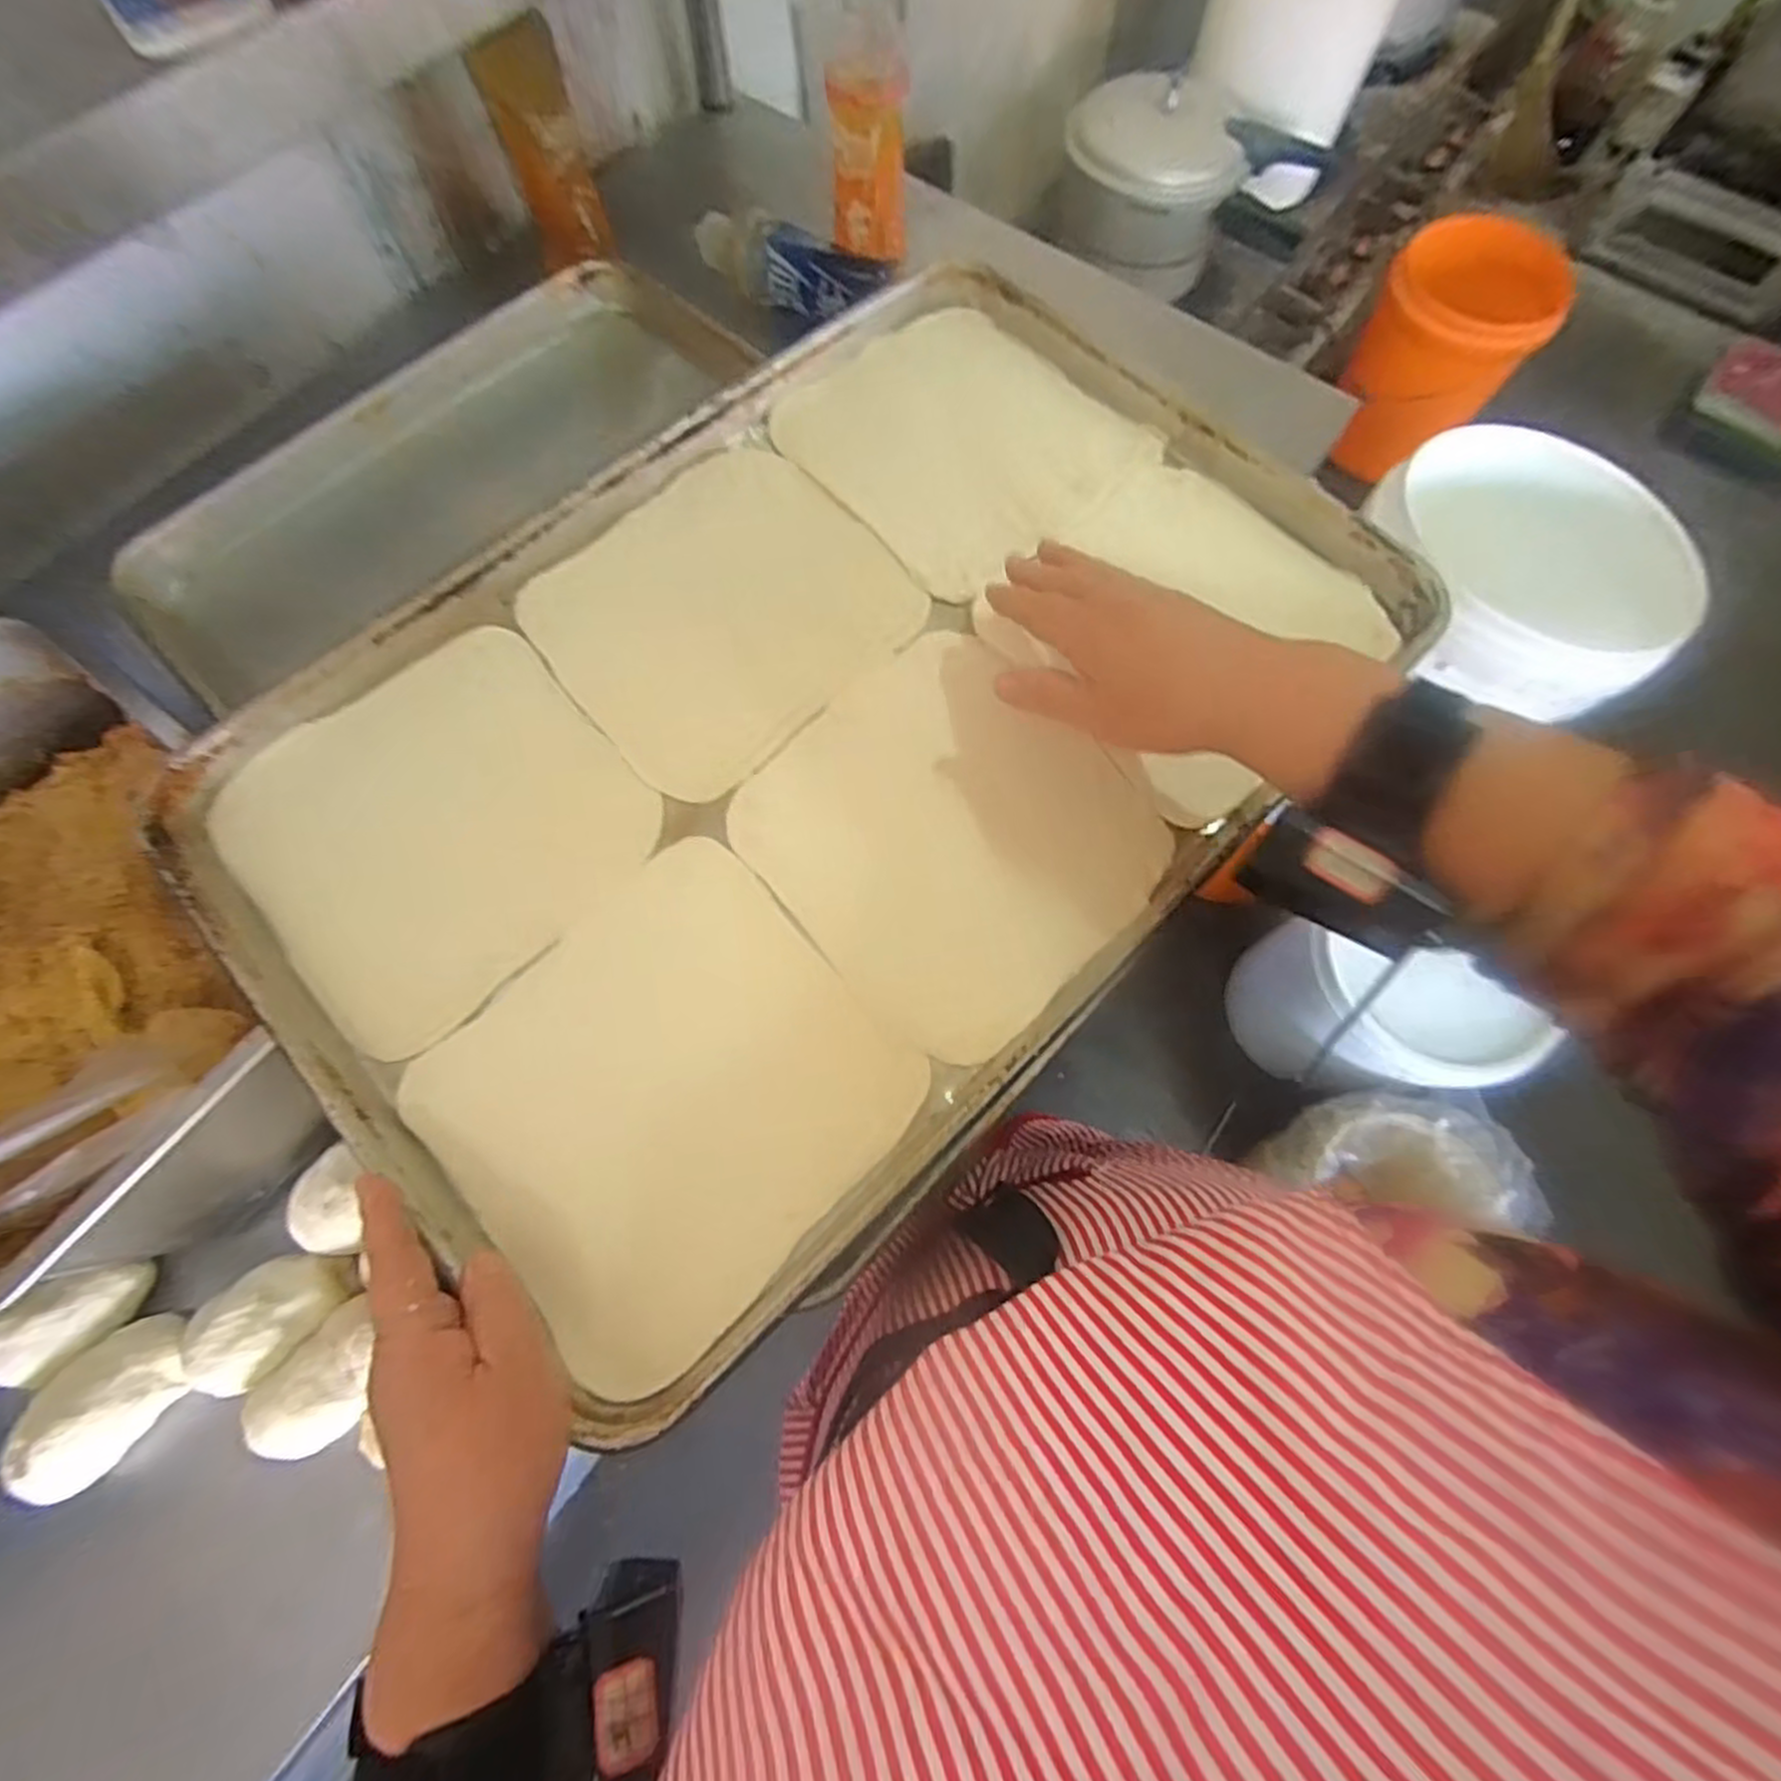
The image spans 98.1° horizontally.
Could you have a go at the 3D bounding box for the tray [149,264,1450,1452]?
[{"bbox_3d":[-0.029,-0.099,0.420,0.587,0.031,0.397,-42,76,-13],"label":"tray"}]

